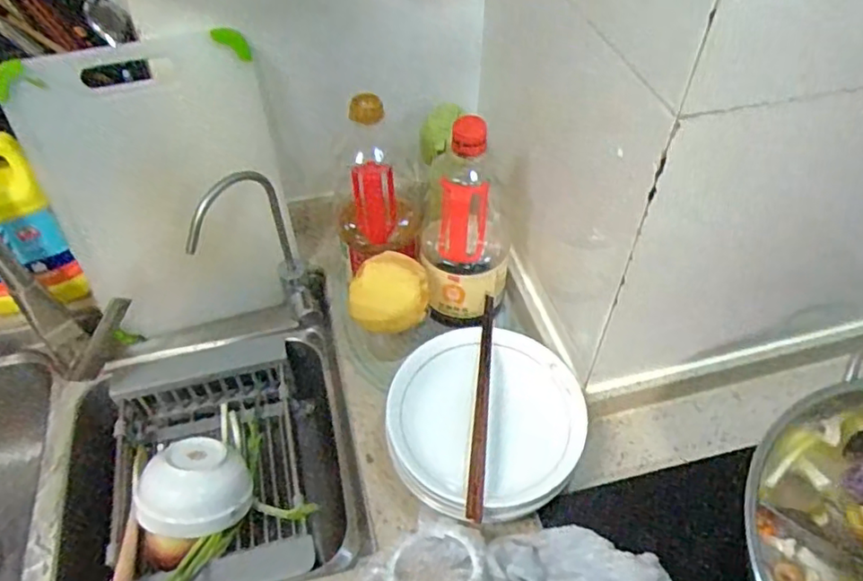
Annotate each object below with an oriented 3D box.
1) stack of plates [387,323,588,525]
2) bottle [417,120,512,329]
[{"bbox_3d":[0.057,0.137,0.636,0.198,0.065,0.190,-28,55,-22],"label":"stack of plates"},{"bbox_3d":[0.039,-0.074,0.698,0.104,0.237,0.103,5,49,4],"label":"bottle"}]

